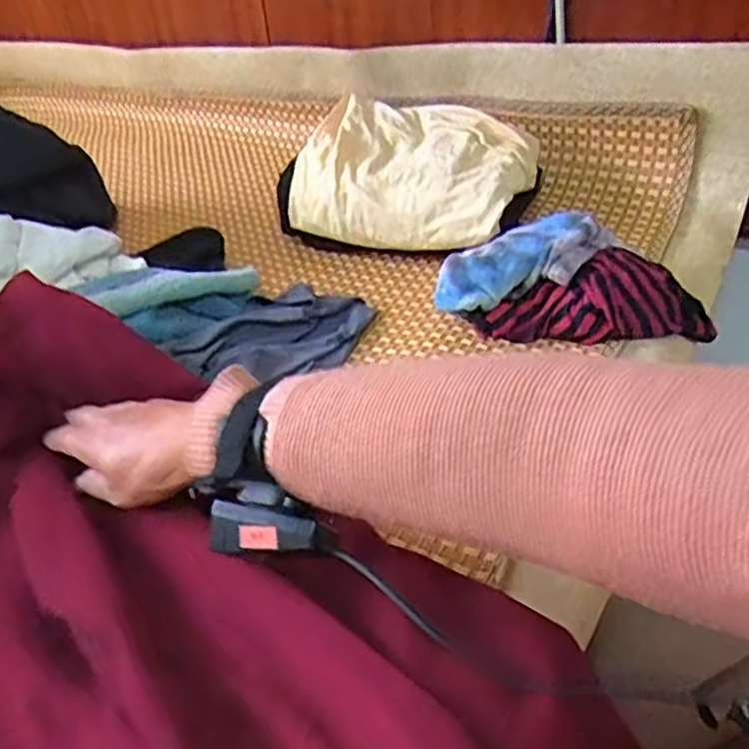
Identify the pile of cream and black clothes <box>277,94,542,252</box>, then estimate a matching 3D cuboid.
[{"bbox_3d":[0.038,-0.224,0.789,0.276,0.100,0.181,15,43,24],"label":"pile of cream and black clothes"}]

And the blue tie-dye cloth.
[{"bbox_3d":[0.135,-0.102,0.633,0.152,0.048,0.102,-33,47,-30],"label":"blue tie-dye cloth"}]

